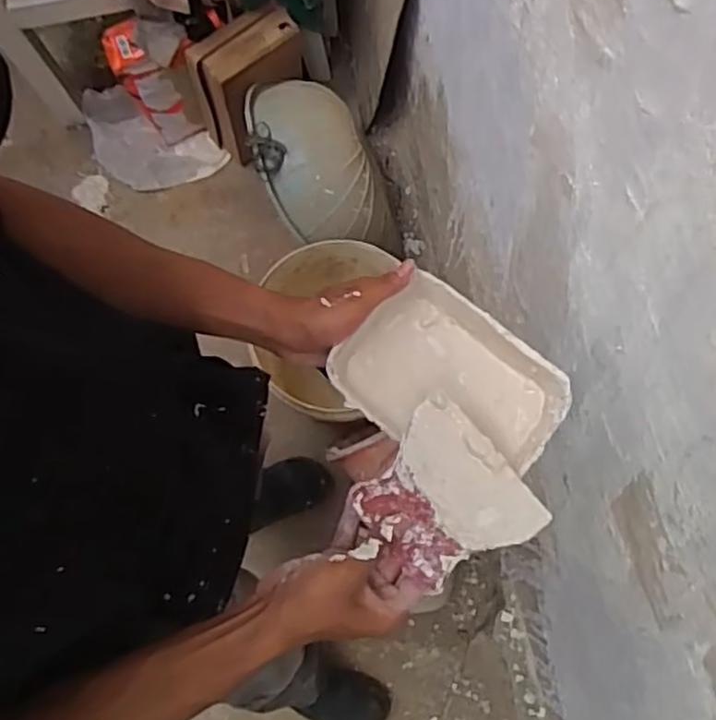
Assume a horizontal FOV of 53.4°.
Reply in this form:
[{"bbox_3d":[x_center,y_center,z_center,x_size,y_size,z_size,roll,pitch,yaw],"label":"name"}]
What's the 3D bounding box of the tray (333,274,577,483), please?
[{"bbox_3d":[0.072,0.020,0.567,0.165,0.042,0.122,41,81,8],"label":"tray"}]

